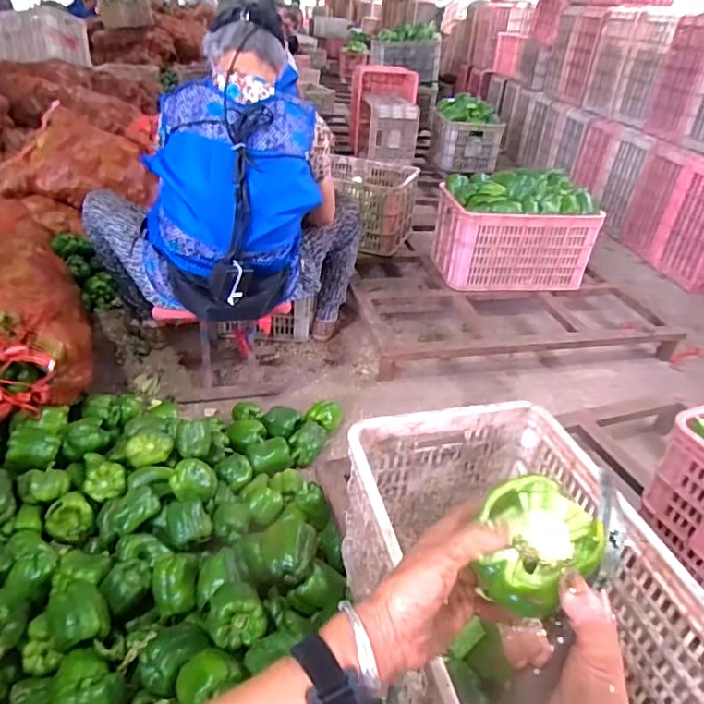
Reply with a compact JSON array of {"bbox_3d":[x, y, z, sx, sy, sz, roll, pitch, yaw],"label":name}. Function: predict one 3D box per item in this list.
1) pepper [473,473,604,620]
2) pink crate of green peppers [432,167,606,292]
[{"bbox_3d":[0.142,0.151,0.401,0.081,0.060,0.085,2,34,-1],"label":"pepper"},{"bbox_3d":[0.520,-0.406,1.737,0.429,0.337,0.325,1,34,-2],"label":"pink crate of green peppers"}]

